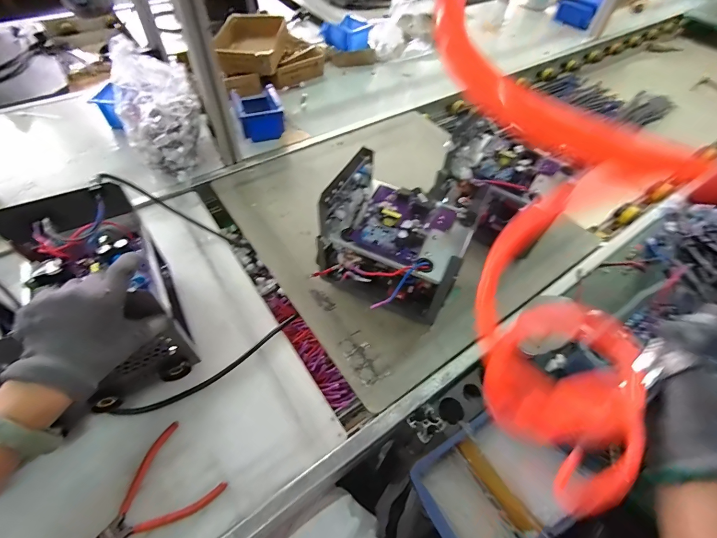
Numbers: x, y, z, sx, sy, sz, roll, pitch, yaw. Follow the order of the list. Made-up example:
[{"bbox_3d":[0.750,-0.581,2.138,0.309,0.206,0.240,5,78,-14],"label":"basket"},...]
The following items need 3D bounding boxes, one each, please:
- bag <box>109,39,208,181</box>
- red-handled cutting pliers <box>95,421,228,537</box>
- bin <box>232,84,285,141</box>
[{"bbox_3d":[-0.423,-0.326,0.748,0.157,0.205,0.184,-28,59,-22],"label":"bag"},{"bbox_3d":[-0.253,0.281,0.420,0.112,0.007,0.140,37,59,22],"label":"red-handled cutting pliers"},{"bbox_3d":[-0.252,-0.395,0.877,0.110,0.076,0.138,-16,56,-15],"label":"bin"}]

